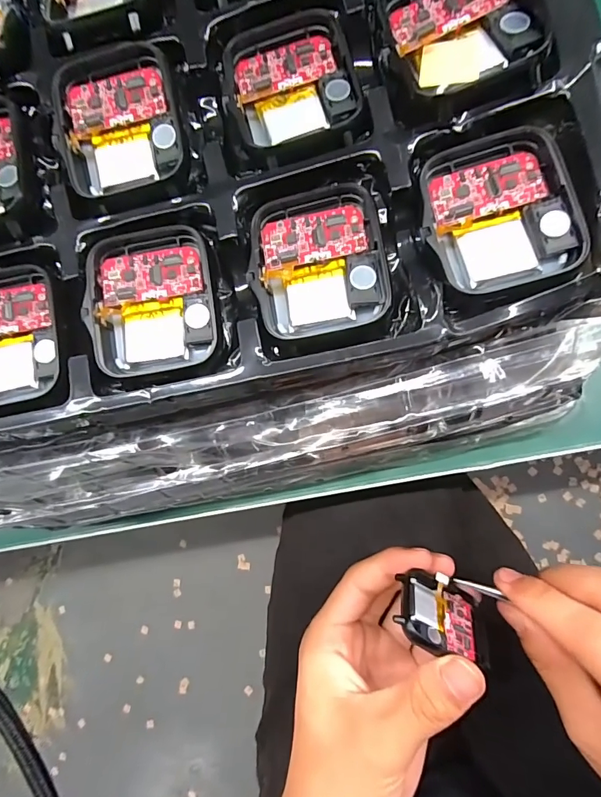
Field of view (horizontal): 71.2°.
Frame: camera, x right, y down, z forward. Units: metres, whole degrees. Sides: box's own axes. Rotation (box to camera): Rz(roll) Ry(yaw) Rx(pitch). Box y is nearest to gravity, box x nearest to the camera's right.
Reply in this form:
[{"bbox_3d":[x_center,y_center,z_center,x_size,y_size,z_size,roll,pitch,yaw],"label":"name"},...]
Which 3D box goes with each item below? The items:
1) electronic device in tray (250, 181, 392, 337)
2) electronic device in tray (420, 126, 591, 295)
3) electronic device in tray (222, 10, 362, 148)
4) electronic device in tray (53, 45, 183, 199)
[{"bbox_3d":[0.005,-0.040,0.122,0.037,0.009,0.043,-11,83,7],"label":"electronic device in tray"},{"bbox_3d":[0.053,-0.050,0.115,0.037,0.008,0.041,-15,83,6],"label":"electronic device in tray"},{"bbox_3d":[-0.003,-0.097,0.126,0.037,0.007,0.039,-12,83,7],"label":"electronic device in tray"},{"bbox_3d":[-0.056,-0.086,0.129,0.036,0.006,0.042,-10,83,7],"label":"electronic device in tray"}]

